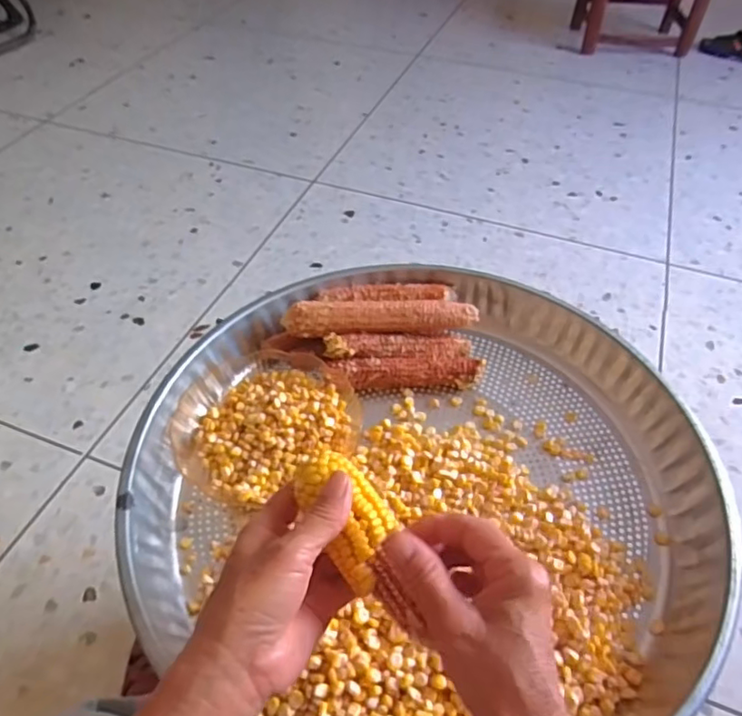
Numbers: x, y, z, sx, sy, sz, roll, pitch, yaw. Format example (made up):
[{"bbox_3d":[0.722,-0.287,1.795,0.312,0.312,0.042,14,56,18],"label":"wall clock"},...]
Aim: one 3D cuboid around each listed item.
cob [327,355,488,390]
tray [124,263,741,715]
[{"bbox_3d":[0.040,0.016,0.609,0.157,0.028,0.030,-3,49,-5],"label":"cob"},{"bbox_3d":[0.043,0.101,0.523,0.491,0.066,0.484,1,49,-1],"label":"tray"}]

